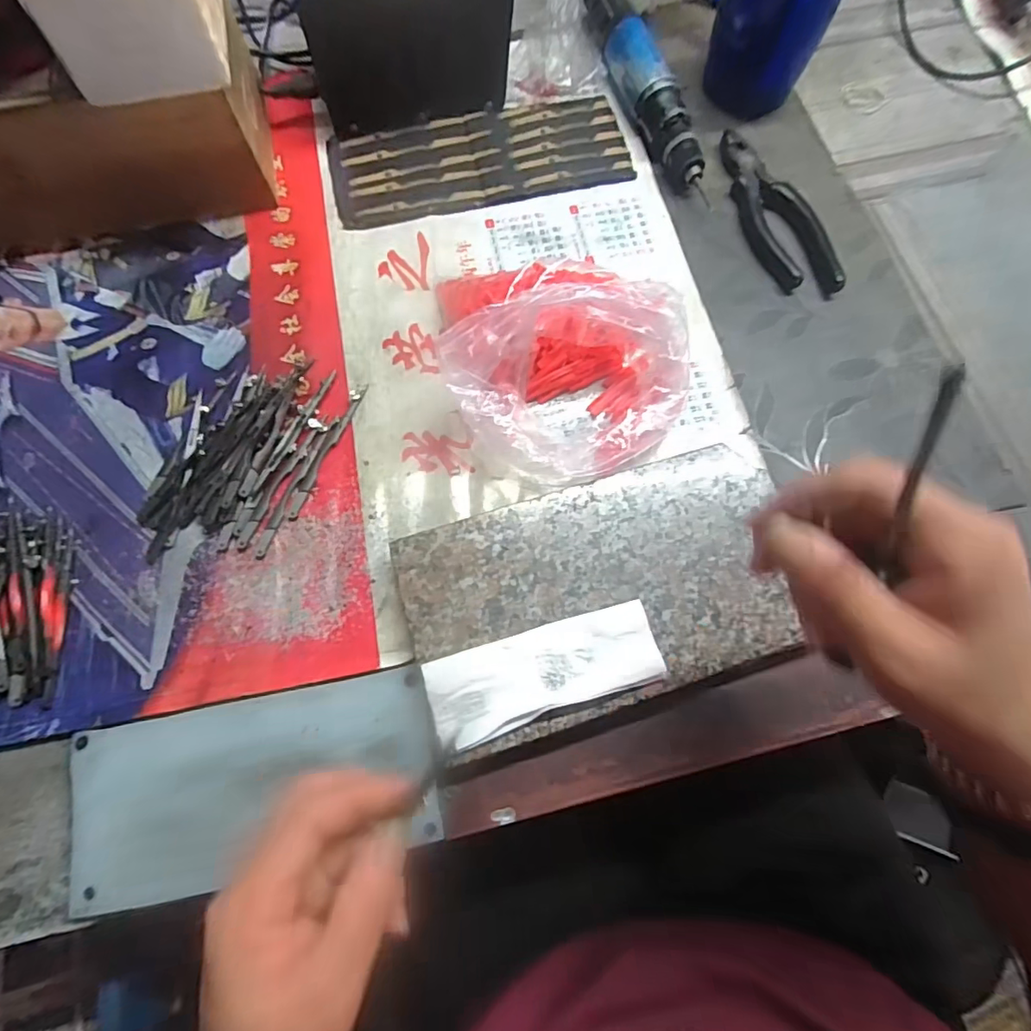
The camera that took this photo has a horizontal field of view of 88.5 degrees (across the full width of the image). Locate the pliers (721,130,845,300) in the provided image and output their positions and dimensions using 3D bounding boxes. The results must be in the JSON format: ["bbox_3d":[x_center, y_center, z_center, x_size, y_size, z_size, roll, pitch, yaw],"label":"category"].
[{"bbox_3d":[0.208,-0.245,0.425,0.048,0.015,0.166,-13,73,-4],"label":"pliers"}]

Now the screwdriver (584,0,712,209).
[{"bbox_3d":[0.105,-0.372,0.451,0.042,0.039,0.243,-17,74,-6],"label":"screwdriver"}]

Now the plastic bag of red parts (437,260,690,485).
[{"bbox_3d":[0.029,-0.100,0.353,0.170,0.066,0.153,3,73,1],"label":"plastic bag of red parts"}]

